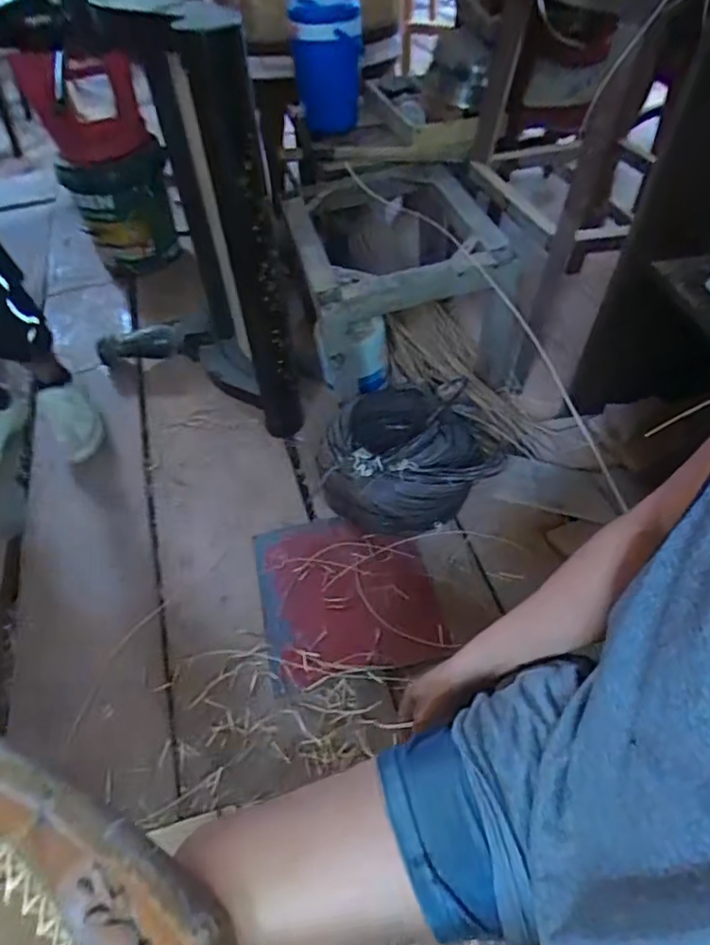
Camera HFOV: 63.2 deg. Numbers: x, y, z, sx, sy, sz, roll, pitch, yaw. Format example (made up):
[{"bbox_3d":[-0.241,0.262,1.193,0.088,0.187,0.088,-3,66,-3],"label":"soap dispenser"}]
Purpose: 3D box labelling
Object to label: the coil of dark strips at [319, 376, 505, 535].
[{"bbox_3d":[0.102,-0.031,1.148,0.340,0.149,0.274,-17,50,-11],"label":"coil of dark strips"}]

